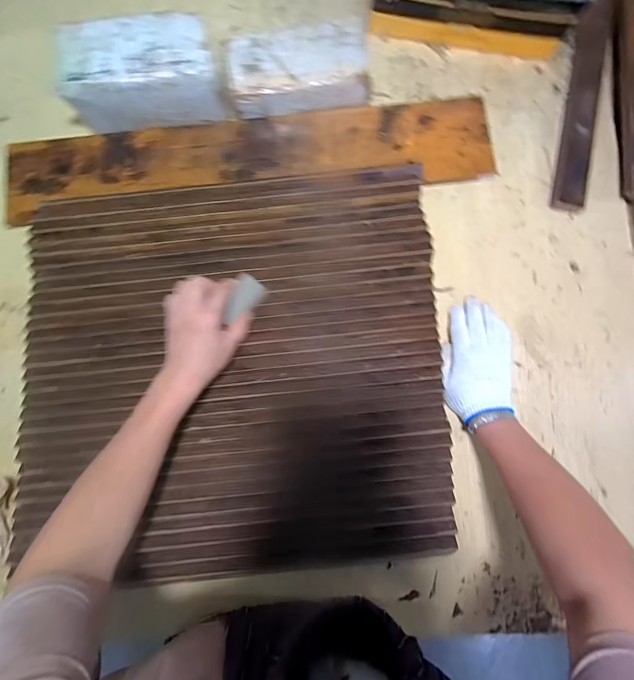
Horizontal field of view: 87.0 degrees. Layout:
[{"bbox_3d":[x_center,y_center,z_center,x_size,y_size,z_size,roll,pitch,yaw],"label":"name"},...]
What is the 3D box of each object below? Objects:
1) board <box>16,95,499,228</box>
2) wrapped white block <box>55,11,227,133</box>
[{"bbox_3d":[-0.109,-0.282,0.514,0.733,0.020,0.133,-6,82,-1],"label":"board"},{"bbox_3d":[-0.254,-0.379,0.491,0.223,0.098,0.104,-2,82,0],"label":"wrapped white block"}]

